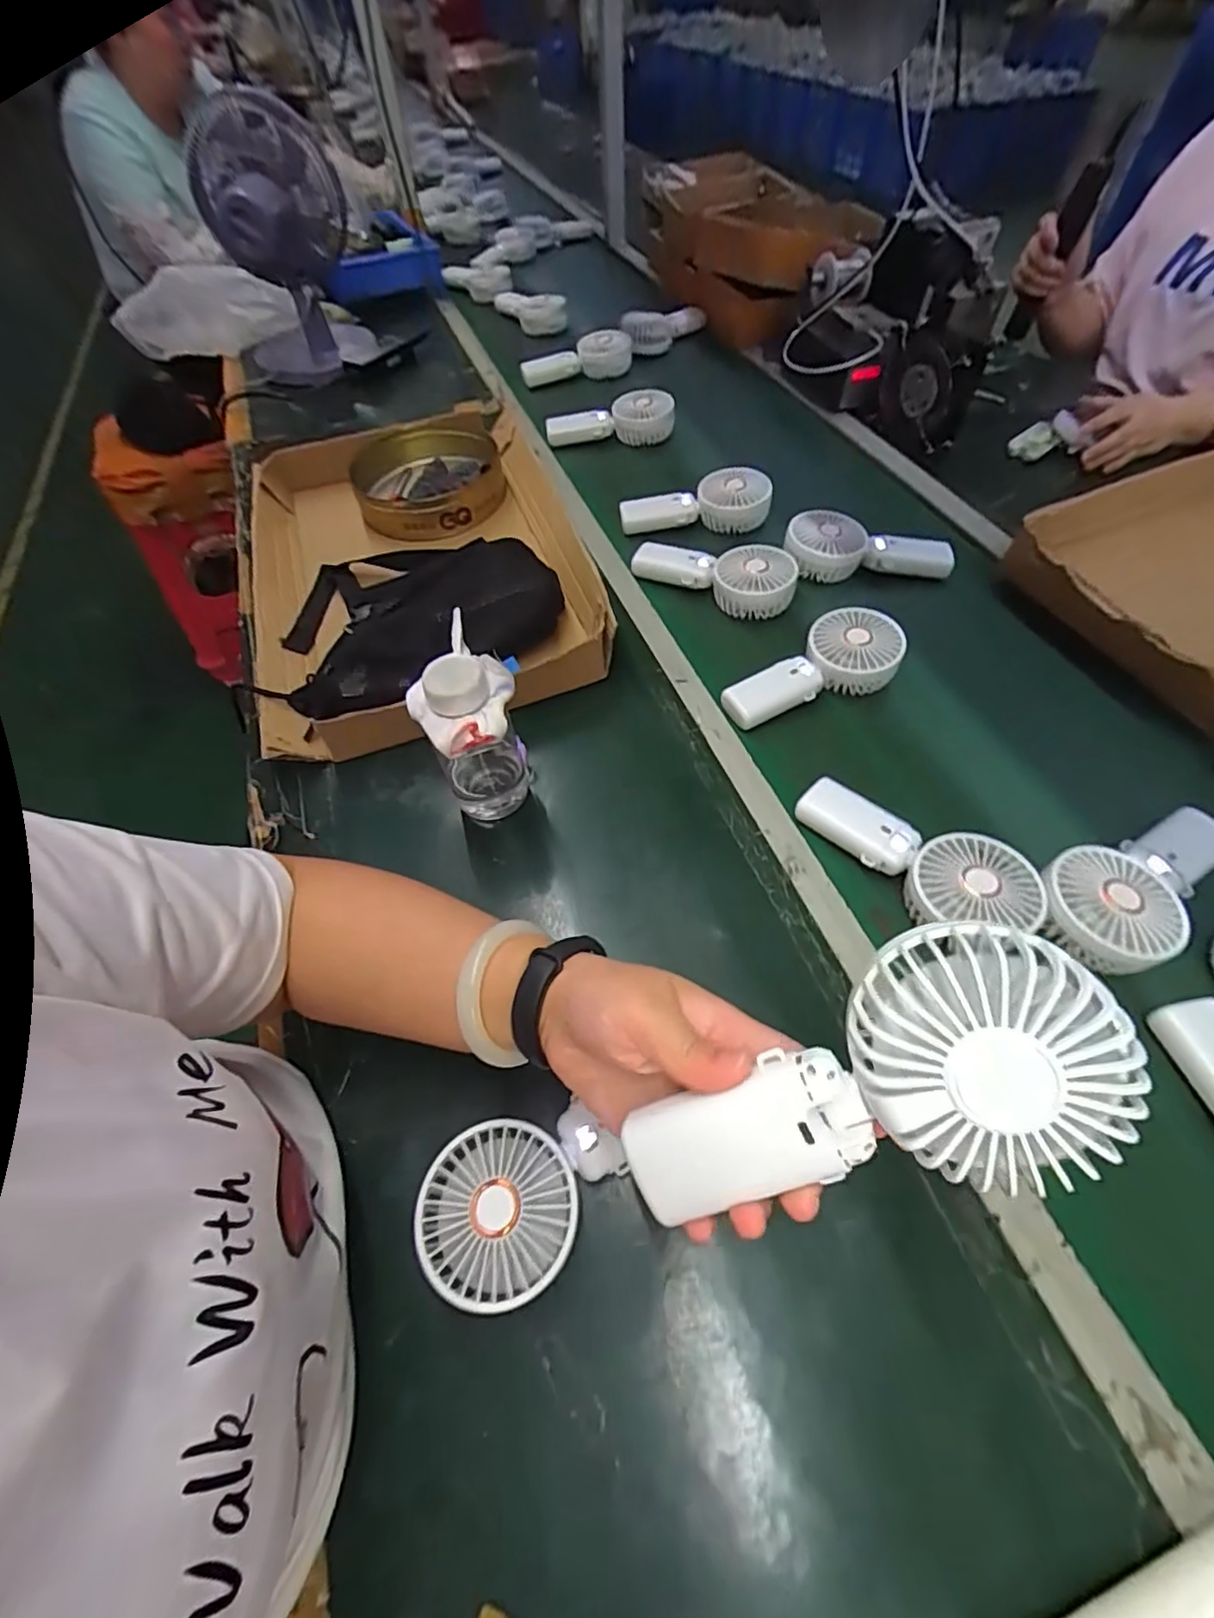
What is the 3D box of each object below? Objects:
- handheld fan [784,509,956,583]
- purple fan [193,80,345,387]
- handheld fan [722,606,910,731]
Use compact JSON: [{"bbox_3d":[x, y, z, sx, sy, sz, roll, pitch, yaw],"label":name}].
[{"bbox_3d":[0.297,-0.301,0.702,0.183,0.045,0.071,3,54,0],"label":"handheld fan"},{"bbox_3d":[-0.479,-0.840,0.910,0.197,0.284,0.218,-17,56,-15],"label":"purple fan"},{"bbox_3d":[0.199,-0.135,0.596,0.177,0.039,0.079,-25,59,-12],"label":"handheld fan"}]

